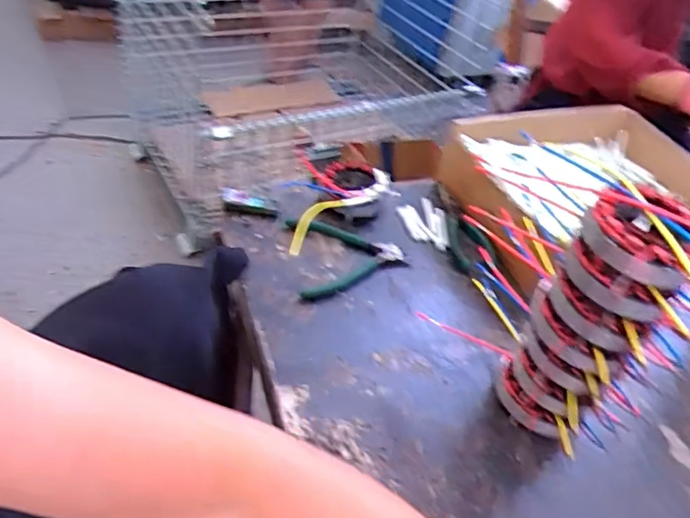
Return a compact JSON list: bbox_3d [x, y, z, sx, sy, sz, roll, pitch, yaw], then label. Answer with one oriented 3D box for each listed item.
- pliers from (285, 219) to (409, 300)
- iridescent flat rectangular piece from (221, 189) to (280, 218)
[{"bbox_3d":[0.006,-0.006,0.647,0.129,0.023,0.112,-2,43,-15],"label":"pliers"},{"bbox_3d":[-0.117,-0.068,0.688,0.078,0.011,0.026,18,42,7],"label":"iridescent flat rectangular piece"}]

